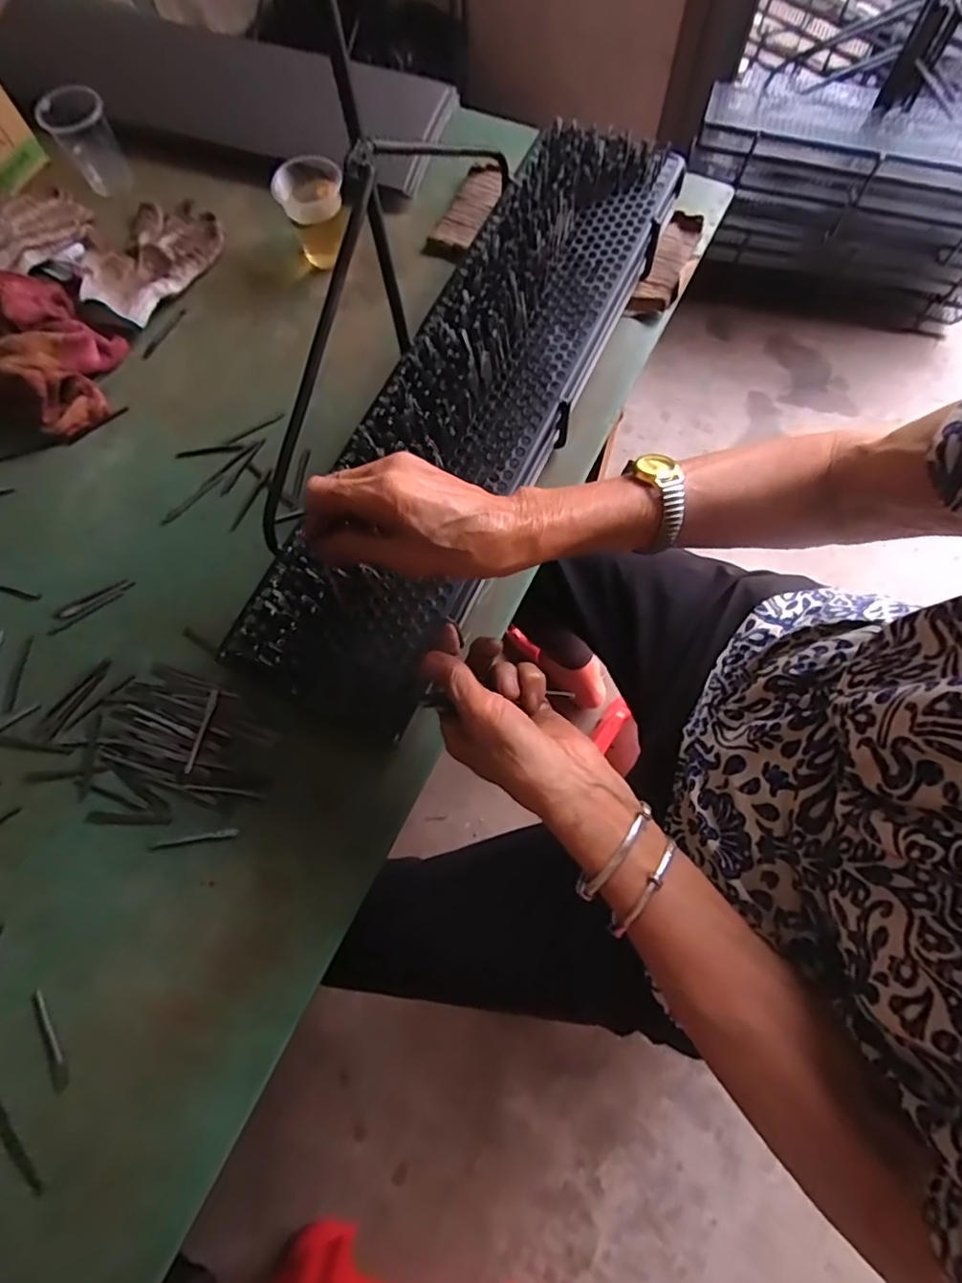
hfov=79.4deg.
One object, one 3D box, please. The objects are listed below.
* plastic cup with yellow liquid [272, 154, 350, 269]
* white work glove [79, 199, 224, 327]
[{"bbox_3d":[-0.169,-0.440,0.592,0.065,0.075,0.060,-1,72,2],"label":"plastic cup with yellow liquid"},{"bbox_3d":[-0.353,-0.408,0.610,0.117,0.028,0.162,28,75,11],"label":"white work glove"}]

